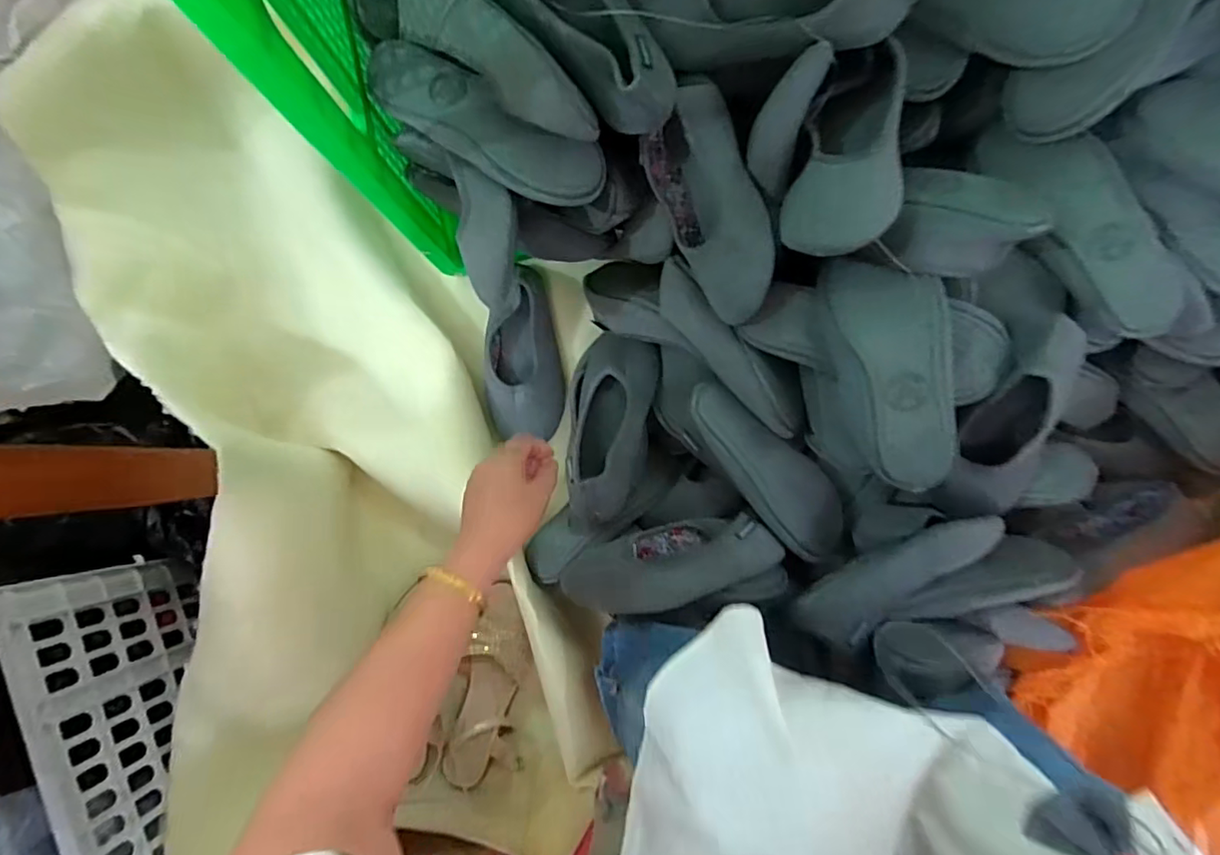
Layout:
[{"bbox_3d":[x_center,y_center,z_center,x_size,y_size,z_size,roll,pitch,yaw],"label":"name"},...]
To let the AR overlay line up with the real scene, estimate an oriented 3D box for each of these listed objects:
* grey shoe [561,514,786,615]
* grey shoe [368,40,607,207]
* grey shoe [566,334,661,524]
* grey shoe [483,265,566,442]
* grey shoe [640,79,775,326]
[{"bbox_3d":[0.069,0.147,0.621,0.227,0.064,0.076,-11,86,3],"label":"grey shoe"},{"bbox_3d":[-0.125,-0.283,0.536,0.239,0.065,0.075,27,88,4],"label":"grey shoe"},{"bbox_3d":[-0.002,0.001,0.676,0.104,0.083,0.223,5,68,4],"label":"grey shoe"},{"bbox_3d":[-0.115,-0.094,0.737,0.101,0.047,0.206,-1,87,3],"label":"grey shoe"},{"bbox_3d":[0.096,-0.205,0.550,0.098,0.048,0.206,-25,86,46],"label":"grey shoe"}]

